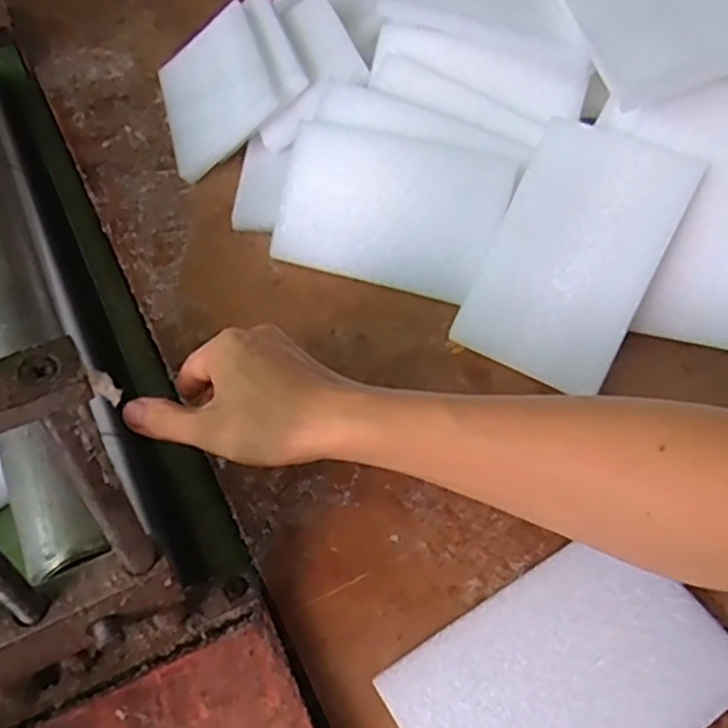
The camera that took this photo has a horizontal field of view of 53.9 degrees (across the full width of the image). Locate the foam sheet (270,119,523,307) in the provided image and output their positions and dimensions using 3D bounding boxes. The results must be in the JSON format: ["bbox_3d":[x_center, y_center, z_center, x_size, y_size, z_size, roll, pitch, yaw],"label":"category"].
[{"bbox_3d":[0.017,-0.118,0.542,0.171,0.012,0.111,17,93,16],"label":"foam sheet"}]

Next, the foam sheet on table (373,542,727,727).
[{"bbox_3d":[0.106,0.168,0.377,0.168,0.020,0.108,-27,58,-19],"label":"foam sheet on table"}]

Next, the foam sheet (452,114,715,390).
[{"bbox_3d":[0.144,-0.076,0.494,0.109,0.008,0.173,27,95,19],"label":"foam sheet"}]

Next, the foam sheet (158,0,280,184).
[{"bbox_3d":[-0.141,-0.259,0.662,0.108,0.015,0.169,-31,58,15],"label":"foam sheet"}]

